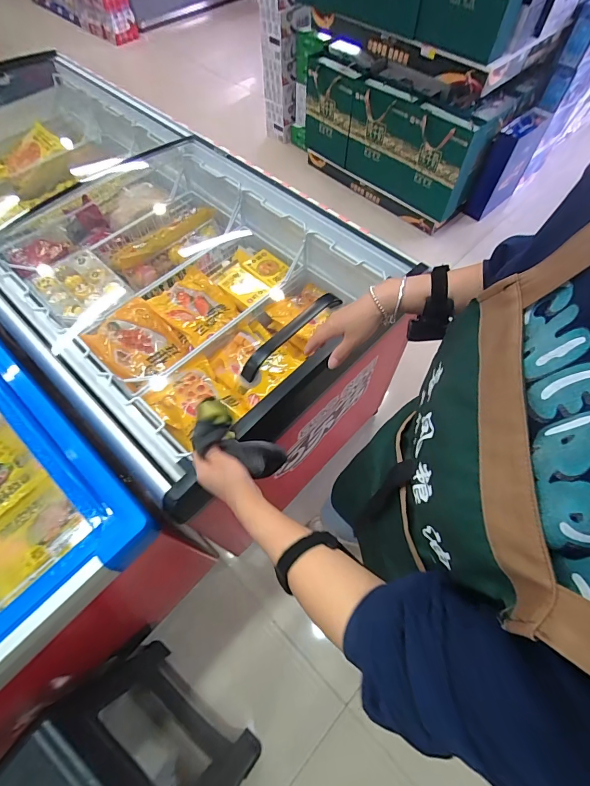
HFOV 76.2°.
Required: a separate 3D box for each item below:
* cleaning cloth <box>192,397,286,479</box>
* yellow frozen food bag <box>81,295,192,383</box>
[{"bbox_3d":[-0.084,0.087,0.626,0.061,0.215,0.076,-11,56,31],"label":"cleaning cloth"},{"bbox_3d":[-0.430,-0.138,1.024,0.199,0.031,0.205,-44,93,-17],"label":"yellow frozen food bag"}]

